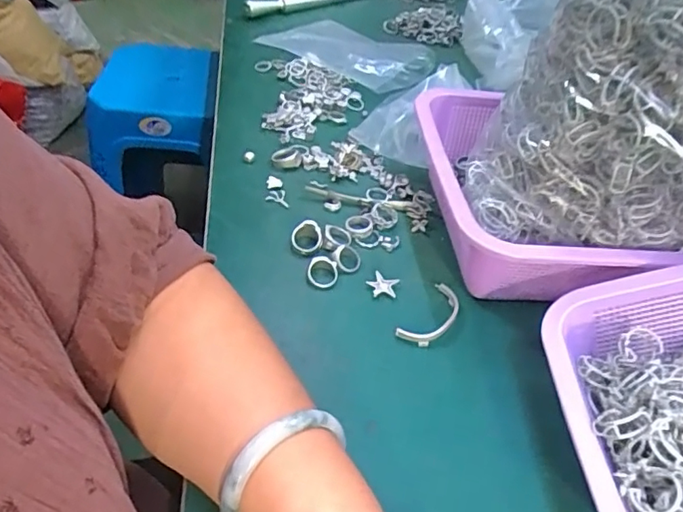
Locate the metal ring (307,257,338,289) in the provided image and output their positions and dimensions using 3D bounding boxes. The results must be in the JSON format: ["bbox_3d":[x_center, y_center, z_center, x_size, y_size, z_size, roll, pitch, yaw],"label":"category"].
[{"bbox_3d":[-0.014,0.013,0.415,0.023,0.005,0.026,15,61,-4],"label":"metal ring"}]

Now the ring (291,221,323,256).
[{"bbox_3d":[-0.028,-0.015,0.435,0.028,0.010,0.028,2,73,-6],"label":"ring"}]

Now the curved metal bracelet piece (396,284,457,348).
[{"bbox_3d":[0.068,0.044,0.397,0.027,0.009,0.064,31,48,21],"label":"curved metal bracelet piece"}]

